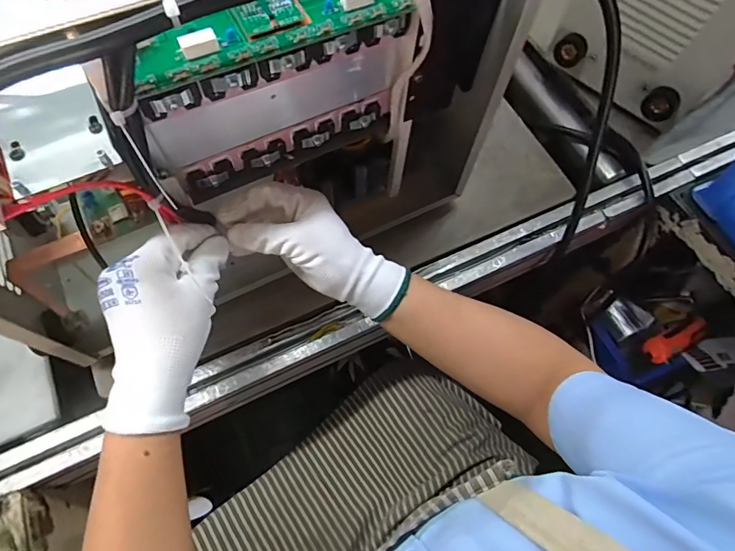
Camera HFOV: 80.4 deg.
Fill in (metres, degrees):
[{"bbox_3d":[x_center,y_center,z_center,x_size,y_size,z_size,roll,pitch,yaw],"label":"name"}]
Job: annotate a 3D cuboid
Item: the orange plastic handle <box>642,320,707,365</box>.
[{"bbox_3d":[0.537,0.112,0.757,0.105,0.021,0.043,-29,70,-1],"label":"orange plastic handle"}]

